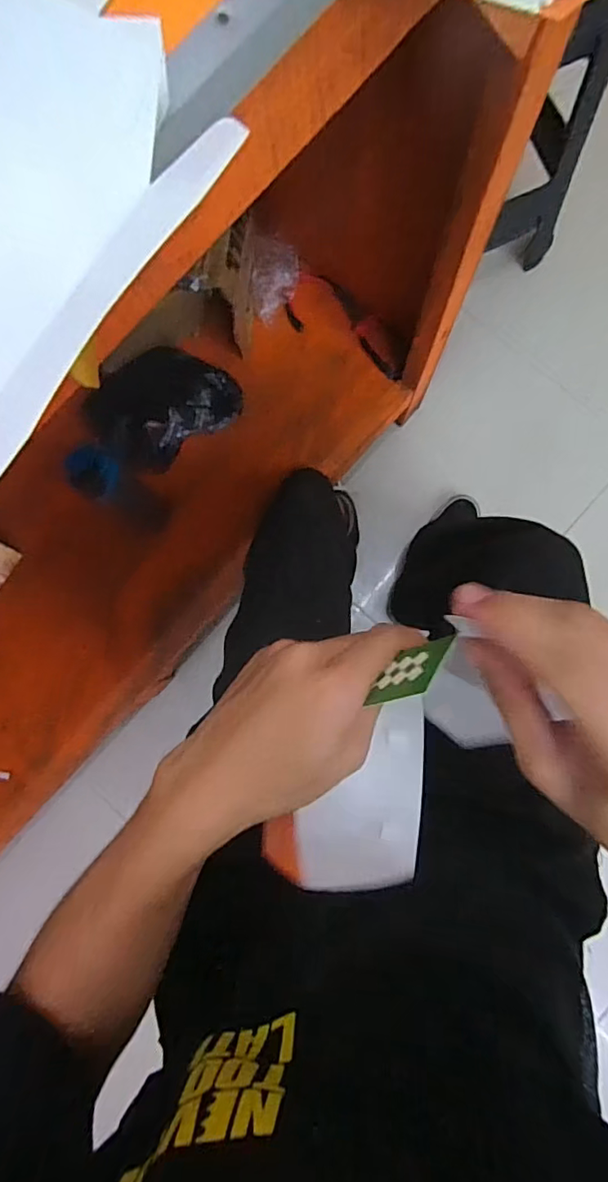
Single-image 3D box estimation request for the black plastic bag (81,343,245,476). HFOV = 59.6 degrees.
[{"bbox_3d":[-0.229,-0.305,0.877,0.246,0.098,0.152,-29,84,0],"label":"black plastic bag"}]

